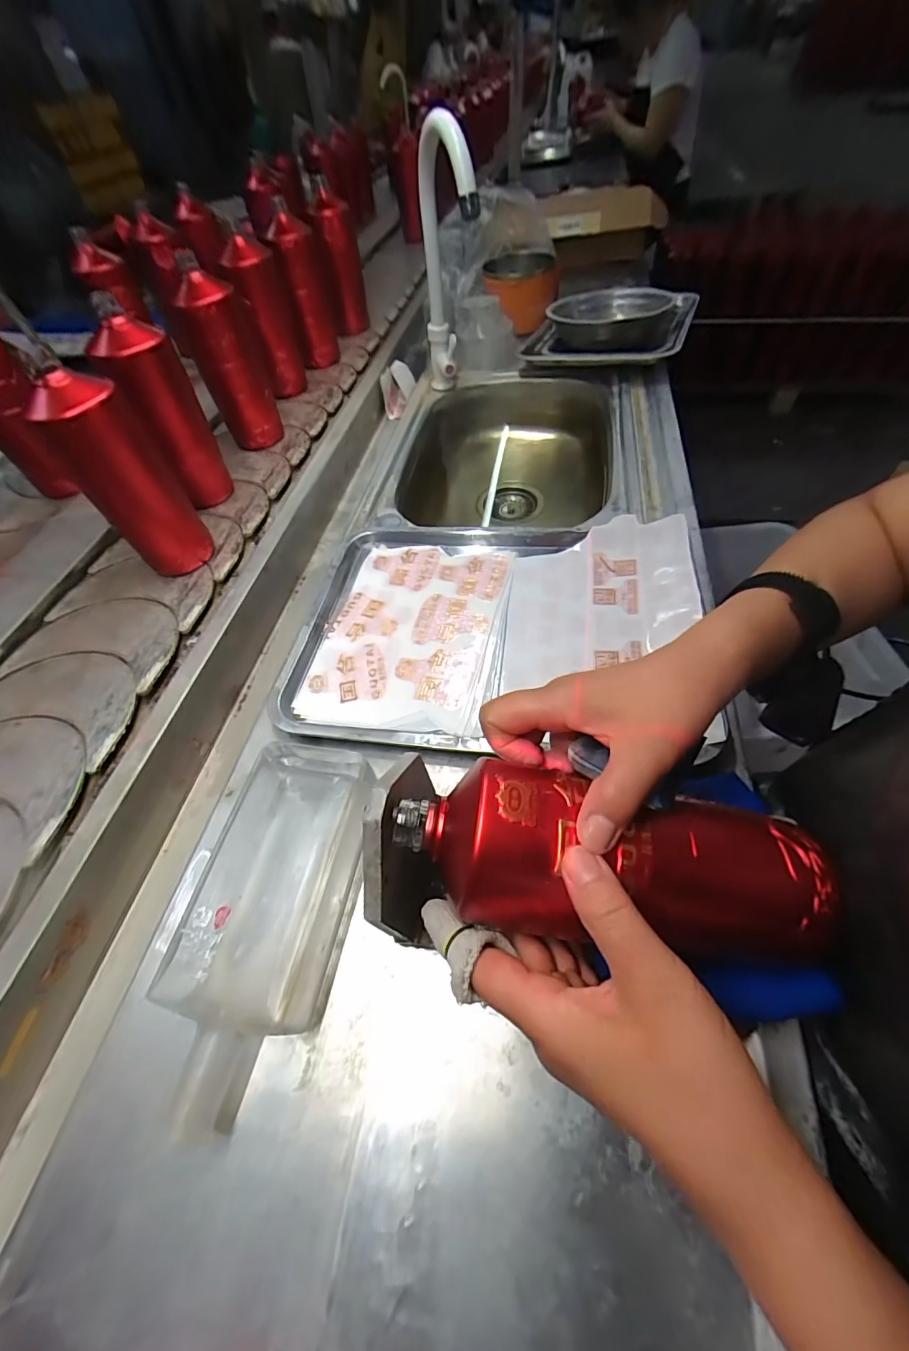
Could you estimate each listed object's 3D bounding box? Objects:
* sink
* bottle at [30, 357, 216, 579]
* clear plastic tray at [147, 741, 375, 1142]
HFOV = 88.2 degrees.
[{"bbox_3d":[0.080,-0.325,0.746,0.344,0.151,0.484,7,49,6],"label":"sink"},{"bbox_3d":[-0.334,-0.197,0.482,0.080,0.199,0.063,-30,56,-19],"label":"bottle"},{"bbox_3d":[-0.124,0.155,0.322,0.103,0.045,0.233,5,55,12],"label":"clear plastic tray"}]

